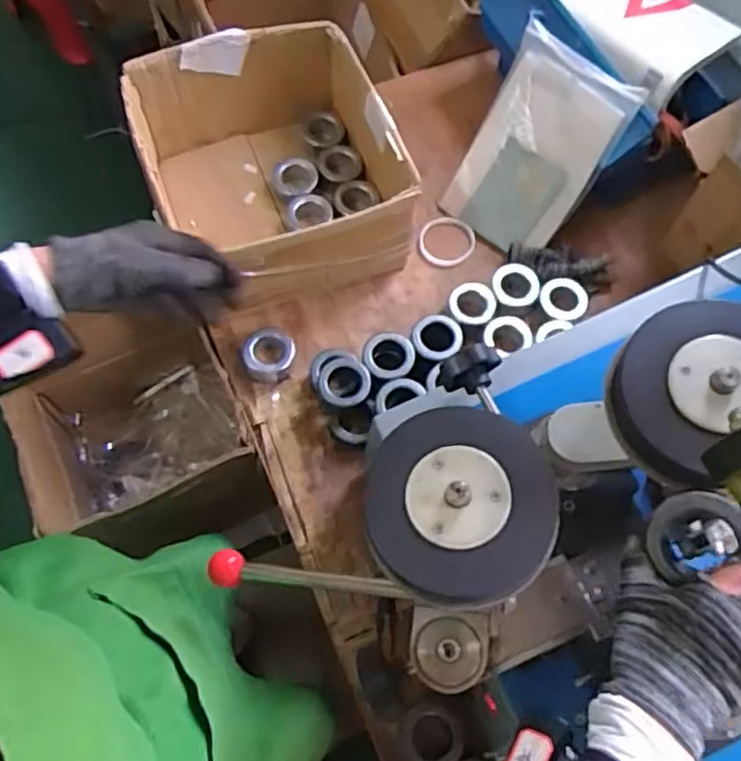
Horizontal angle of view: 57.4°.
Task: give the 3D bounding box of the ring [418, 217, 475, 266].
[{"bbox_3d":[0.117,-0.215,1.042,0.093,0.007,0.082,-34,71,-15],"label":"ring"}]

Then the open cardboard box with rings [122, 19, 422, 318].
[{"bbox_3d":[-0.132,-0.294,0.960,0.327,0.182,0.337,-18,68,-9],"label":"open cardboard box with rings"}]

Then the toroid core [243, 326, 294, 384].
[{"bbox_3d":[-0.141,-0.036,0.934,0.071,0.037,0.065,1,66,-1],"label":"toroid core"}]

